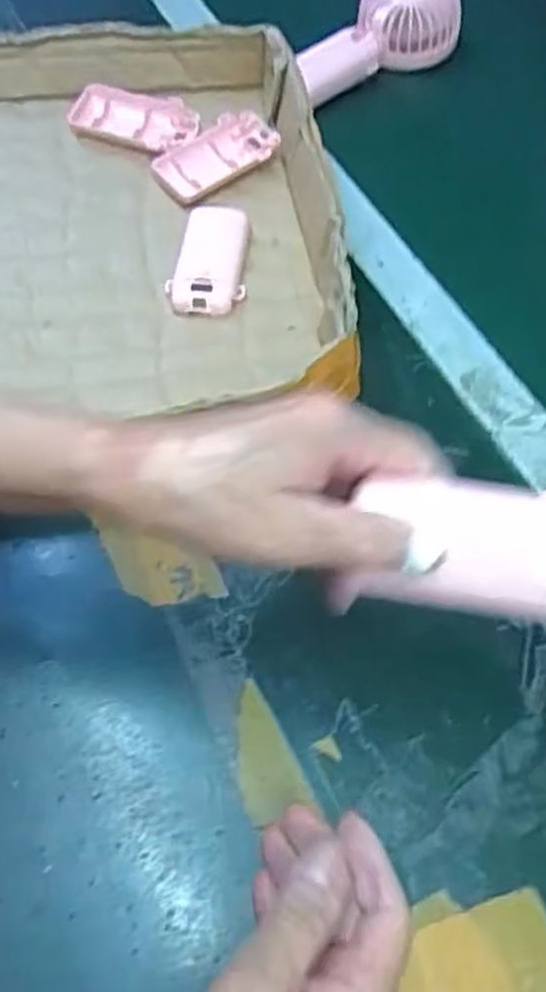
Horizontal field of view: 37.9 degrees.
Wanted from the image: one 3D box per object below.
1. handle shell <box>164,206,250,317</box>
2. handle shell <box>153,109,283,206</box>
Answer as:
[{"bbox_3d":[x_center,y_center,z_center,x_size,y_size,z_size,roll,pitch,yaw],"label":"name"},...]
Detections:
[{"bbox_3d":[-0.042,-0.159,0.534,0.048,0.014,0.093,3,58,-2],"label":"handle shell"},{"bbox_3d":[-0.043,-0.252,0.591,0.050,0.021,0.091,39,64,19],"label":"handle shell"}]

